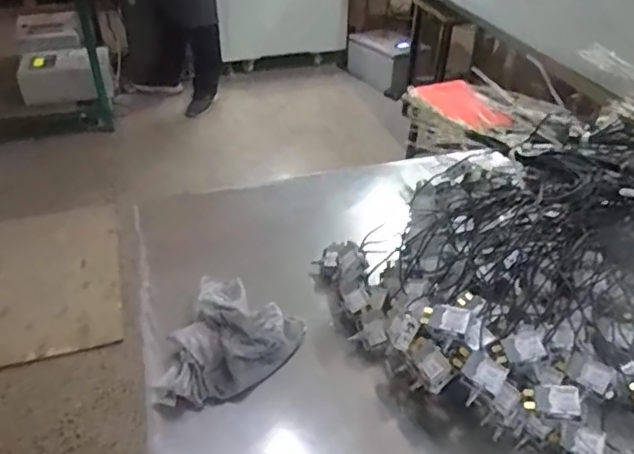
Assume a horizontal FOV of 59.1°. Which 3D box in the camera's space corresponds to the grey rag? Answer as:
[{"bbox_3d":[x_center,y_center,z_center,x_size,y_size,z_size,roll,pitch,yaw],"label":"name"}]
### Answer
[{"bbox_3d":[-0.107,0.144,0.724,0.161,0.045,0.208,10,39,11],"label":"grey rag"}]

